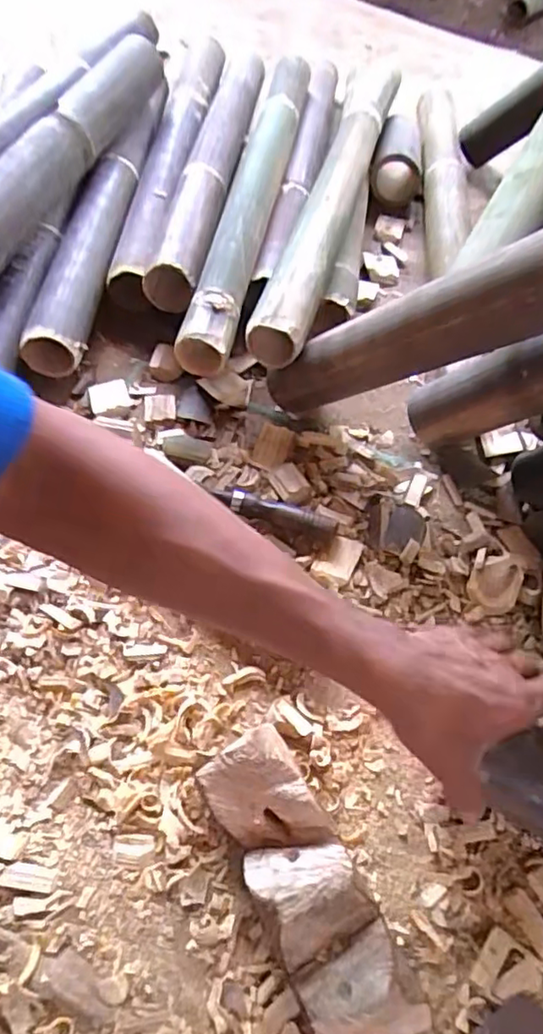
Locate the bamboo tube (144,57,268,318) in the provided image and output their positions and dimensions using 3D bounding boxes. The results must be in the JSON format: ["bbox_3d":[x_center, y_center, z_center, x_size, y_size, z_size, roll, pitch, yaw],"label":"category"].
[{"bbox_3d":[-0.079,-0.487,0.819,0.062,0.068,0.625,8,59,1],"label":"bamboo tube"}]

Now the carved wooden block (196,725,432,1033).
[{"bbox_3d":[0.045,0.299,0.408,0.069,0.059,0.294,-25,63,-17],"label":"carved wooden block"}]

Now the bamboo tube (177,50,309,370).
[{"bbox_3d":[-0.023,-0.421,0.757,0.062,0.070,0.632,10,59,3],"label":"bamboo tube"}]

